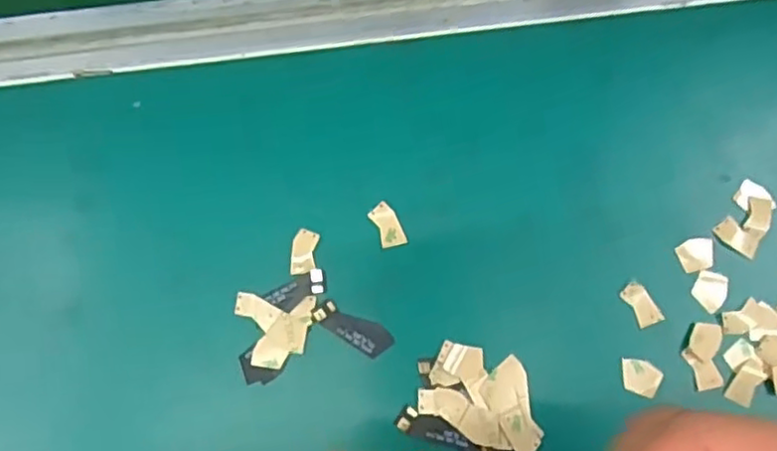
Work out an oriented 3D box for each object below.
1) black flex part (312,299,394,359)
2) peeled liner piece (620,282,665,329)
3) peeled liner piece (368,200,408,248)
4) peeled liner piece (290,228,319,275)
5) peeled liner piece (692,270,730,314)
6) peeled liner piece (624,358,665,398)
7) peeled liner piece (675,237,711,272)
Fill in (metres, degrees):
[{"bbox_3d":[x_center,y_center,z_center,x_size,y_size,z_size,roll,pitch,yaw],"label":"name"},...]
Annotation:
[{"bbox_3d":[-0.016,0.045,0.292,0.036,0.004,0.013,32,80,8],"label":"black flex part"},{"bbox_3d":[0.113,0.035,0.293,0.011,0.004,0.020,-29,78,-6],"label":"peeled liner piece"},{"bbox_3d":[-0.001,0.000,0.302,0.012,0.004,0.021,-26,78,-5],"label":"peeled liner piece"},{"bbox_3d":[-0.038,0.012,0.299,0.011,0.004,0.020,5,77,2],"label":"peeled liner piece"},{"bbox_3d":[0.144,0.029,0.296,0.014,0.004,0.017,33,80,8],"label":"peeled liner piece"},{"bbox_3d":[0.110,0.065,0.285,0.016,0.004,0.015,0,77,1],"label":"peeled liner piece"},{"bbox_3d":[0.140,0.013,0.298,0.016,0.004,0.014,-19,78,-3],"label":"peeled liner piece"}]

